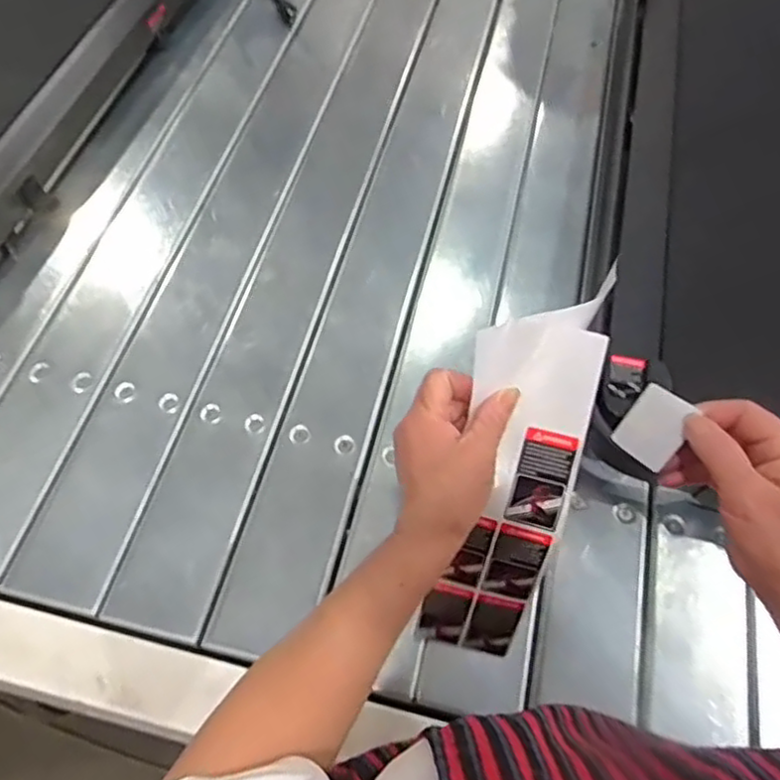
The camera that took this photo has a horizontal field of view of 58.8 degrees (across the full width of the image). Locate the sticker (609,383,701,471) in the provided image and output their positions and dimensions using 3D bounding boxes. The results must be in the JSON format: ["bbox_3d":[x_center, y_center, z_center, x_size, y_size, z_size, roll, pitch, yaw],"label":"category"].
[{"bbox_3d":[0.161,0.023,0.423,0.034,0.050,0.004,38,38,20],"label":"sticker"}]

